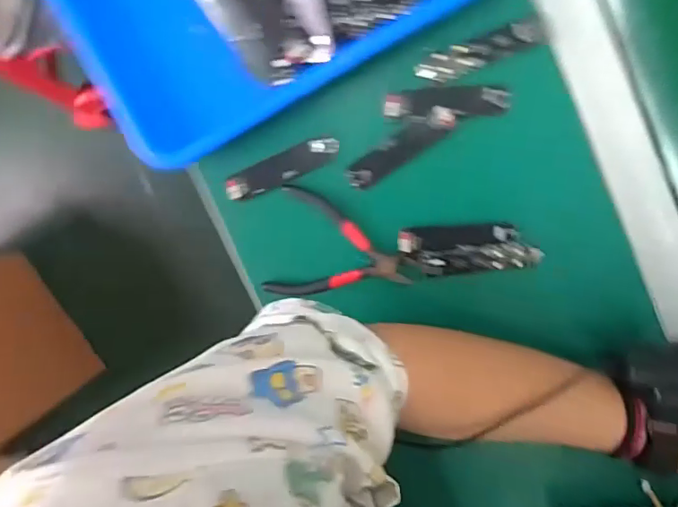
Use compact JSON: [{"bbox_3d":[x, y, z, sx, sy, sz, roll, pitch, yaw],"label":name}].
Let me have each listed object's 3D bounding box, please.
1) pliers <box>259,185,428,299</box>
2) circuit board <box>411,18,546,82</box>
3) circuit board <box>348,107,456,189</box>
[{"bbox_3d":[0.003,-0.001,0.425,0.115,0.013,0.085,12,96,6],"label":"pliers"},{"bbox_3d":[0.107,-0.154,0.392,0.095,0.014,0.021,-20,92,8],"label":"circuit board"},{"bbox_3d":[0.048,-0.084,0.408,0.093,0.014,0.023,-34,90,8],"label":"circuit board"}]

